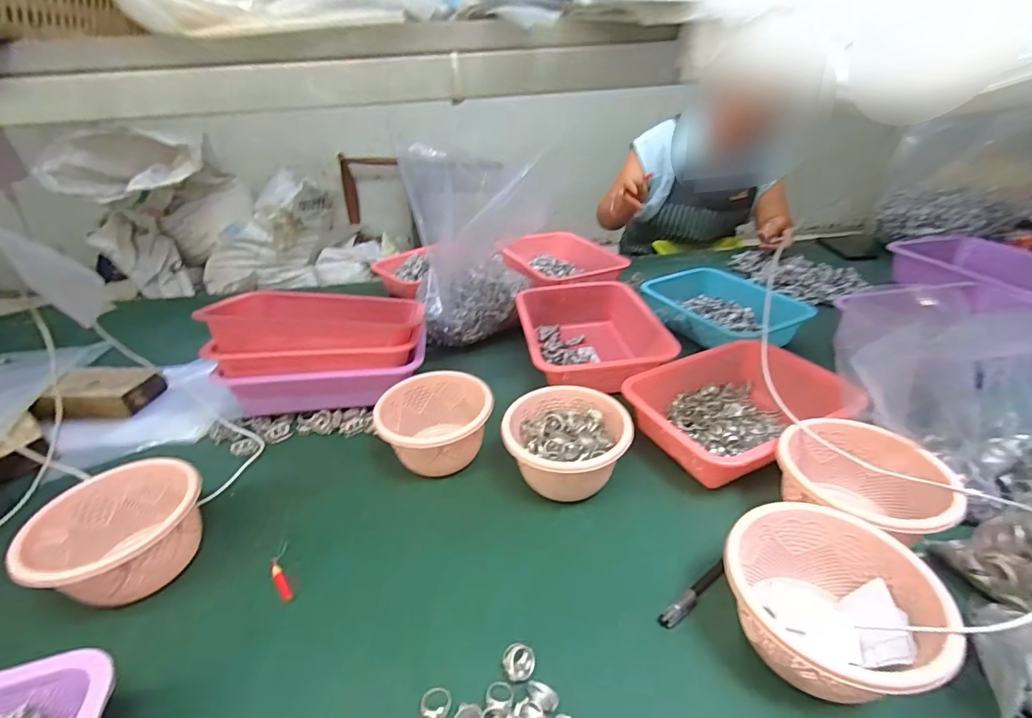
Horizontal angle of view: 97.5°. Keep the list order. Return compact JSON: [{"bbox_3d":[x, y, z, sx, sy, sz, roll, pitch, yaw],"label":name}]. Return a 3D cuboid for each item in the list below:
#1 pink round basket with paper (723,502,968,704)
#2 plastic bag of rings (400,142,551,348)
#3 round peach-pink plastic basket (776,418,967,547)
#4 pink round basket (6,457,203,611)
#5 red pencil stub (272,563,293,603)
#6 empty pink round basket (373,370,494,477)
[{"bbox_3d":[0.250,0.204,0.378,0.142,0.087,0.132,-3,32,2],"label":"pink round basket with paper"},{"bbox_3d":[-0.069,-0.210,0.861,0.248,0.308,0.150,-11,33,-11],"label":"plastic bag of rings"},{"bbox_3d":[0.350,0.137,0.472,0.150,0.076,0.139,-3,32,2],"label":"round peach-pink plastic basket"},{"bbox_3d":[-0.407,0.188,0.478,0.138,0.089,0.144,-3,32,2],"label":"pink round basket"},{"bbox_3d":[-0.244,0.231,0.469,0.010,0.006,0.056,-27,39,-32],"label":"red pencil stub"},{"bbox_3d":[-0.102,0.092,0.618,0.143,0.097,0.136,-3,32,2],"label":"empty pink round basket"}]

